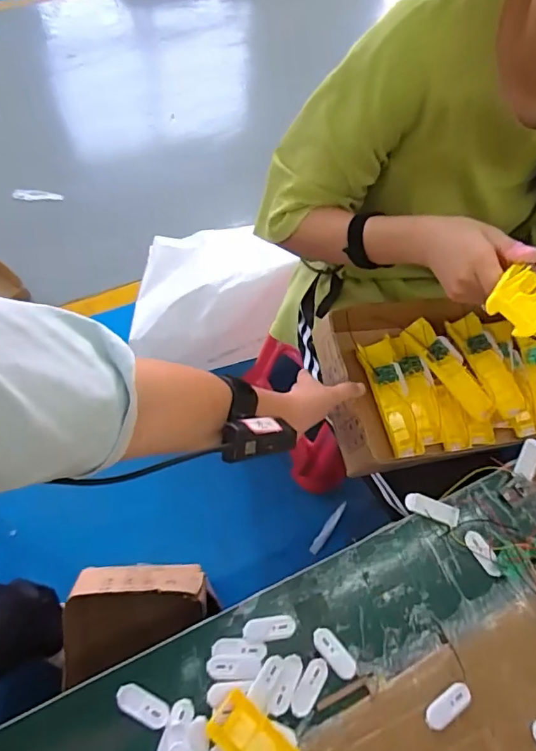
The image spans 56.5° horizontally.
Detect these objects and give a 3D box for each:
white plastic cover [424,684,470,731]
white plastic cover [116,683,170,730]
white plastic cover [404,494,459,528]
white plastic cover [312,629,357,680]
[{"bbox_3d":[0.168,0.307,0.464,0.051,0.006,0.021,-31,73,-18],"label":"white plastic cover"},{"bbox_3d":[-0.112,0.295,0.445,0.050,0.004,0.021,25,66,5],"label":"white plastic cover"},{"bbox_3d":[0.182,0.147,0.551,0.059,0.008,0.022,19,65,2],"label":"white plastic cover"},{"bbox_3d":[0.064,0.266,0.479,0.021,0.004,0.050,-38,75,-20],"label":"white plastic cover"}]

